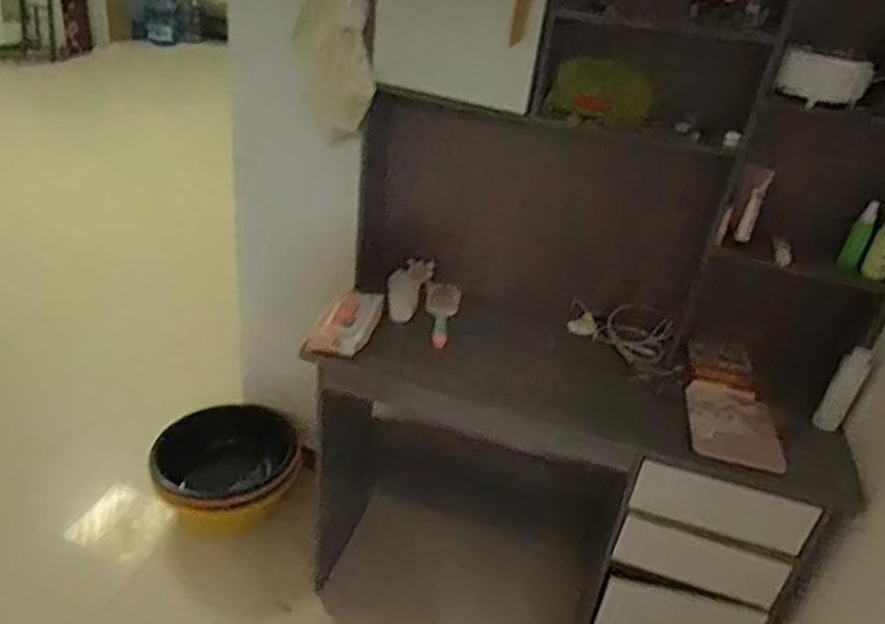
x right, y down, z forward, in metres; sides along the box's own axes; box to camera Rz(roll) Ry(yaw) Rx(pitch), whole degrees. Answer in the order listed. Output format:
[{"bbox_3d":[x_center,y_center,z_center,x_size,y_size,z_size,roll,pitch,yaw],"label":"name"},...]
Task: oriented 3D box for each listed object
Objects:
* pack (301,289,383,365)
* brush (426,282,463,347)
[{"bbox_3d":[-0.190,0.021,1.357,0.107,0.070,0.202,12,29,11],"label":"pack"},{"bbox_3d":[-0.004,0.008,1.431,0.071,0.054,0.207,7,29,2],"label":"brush"}]

